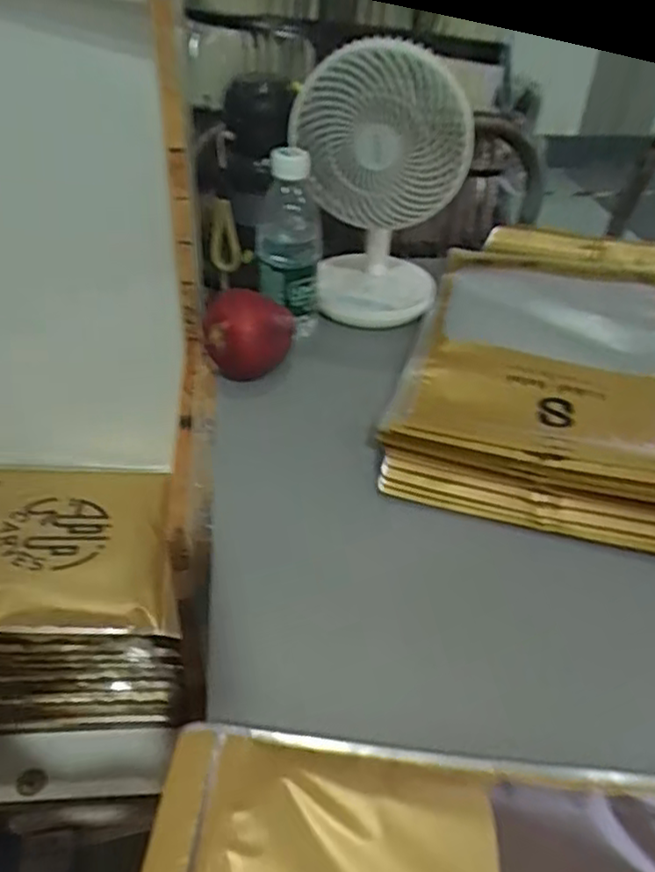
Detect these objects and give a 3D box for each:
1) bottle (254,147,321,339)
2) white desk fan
[{"bbox_3d":[-0.038,-0.183,0.655,0.064,0.162,0.072,-2,40,-6],"label":"bottle"},{"bbox_3d":[0.047,-0.235,0.656,0.141,0.234,0.093,-7,40,-12],"label":"white desk fan"}]

